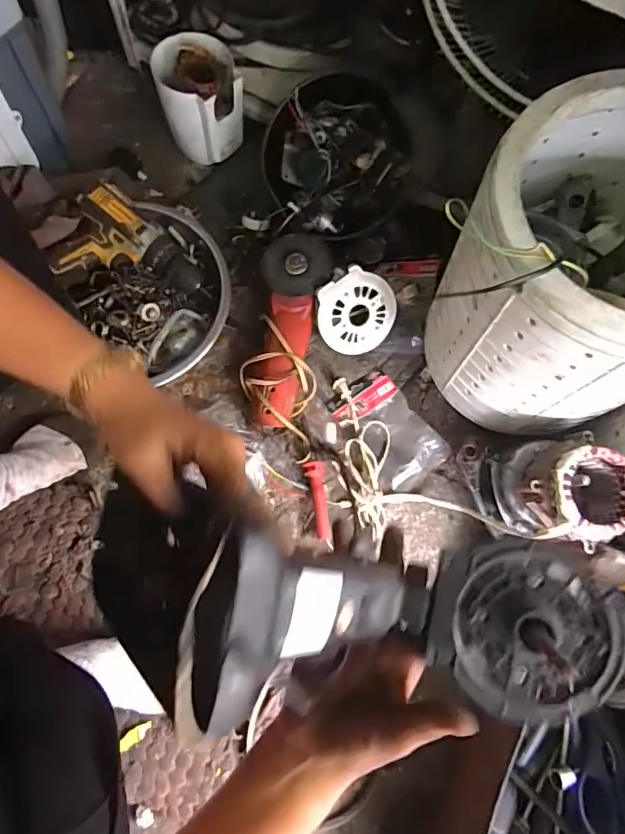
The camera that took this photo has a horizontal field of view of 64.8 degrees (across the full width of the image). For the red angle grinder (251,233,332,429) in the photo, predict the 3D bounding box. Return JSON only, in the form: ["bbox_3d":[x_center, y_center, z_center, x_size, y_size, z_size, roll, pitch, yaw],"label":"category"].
[{"bbox_3d":[-0.038,-0.130,0.710,0.103,0.074,0.291,7,73,0],"label":"red angle grinder"}]

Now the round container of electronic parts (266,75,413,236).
[{"bbox_3d":[0.035,-0.385,0.740,0.227,0.086,0.227,0,89,13],"label":"round container of electronic parts"}]

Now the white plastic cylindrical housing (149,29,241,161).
[{"bbox_3d":[-0.181,-0.512,0.815,0.121,0.145,0.122,1,73,-2],"label":"white plastic cylindrical housing"}]

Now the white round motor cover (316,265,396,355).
[{"bbox_3d":[0.065,-0.152,0.723,0.116,0.011,0.122,-6,120,-11],"label":"white round motor cover"}]

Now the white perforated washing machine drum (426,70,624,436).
[{"bbox_3d":[0.297,-0.150,0.556,0.276,0.301,0.288,25,73,5],"label":"white perforated washing machine drum"}]

